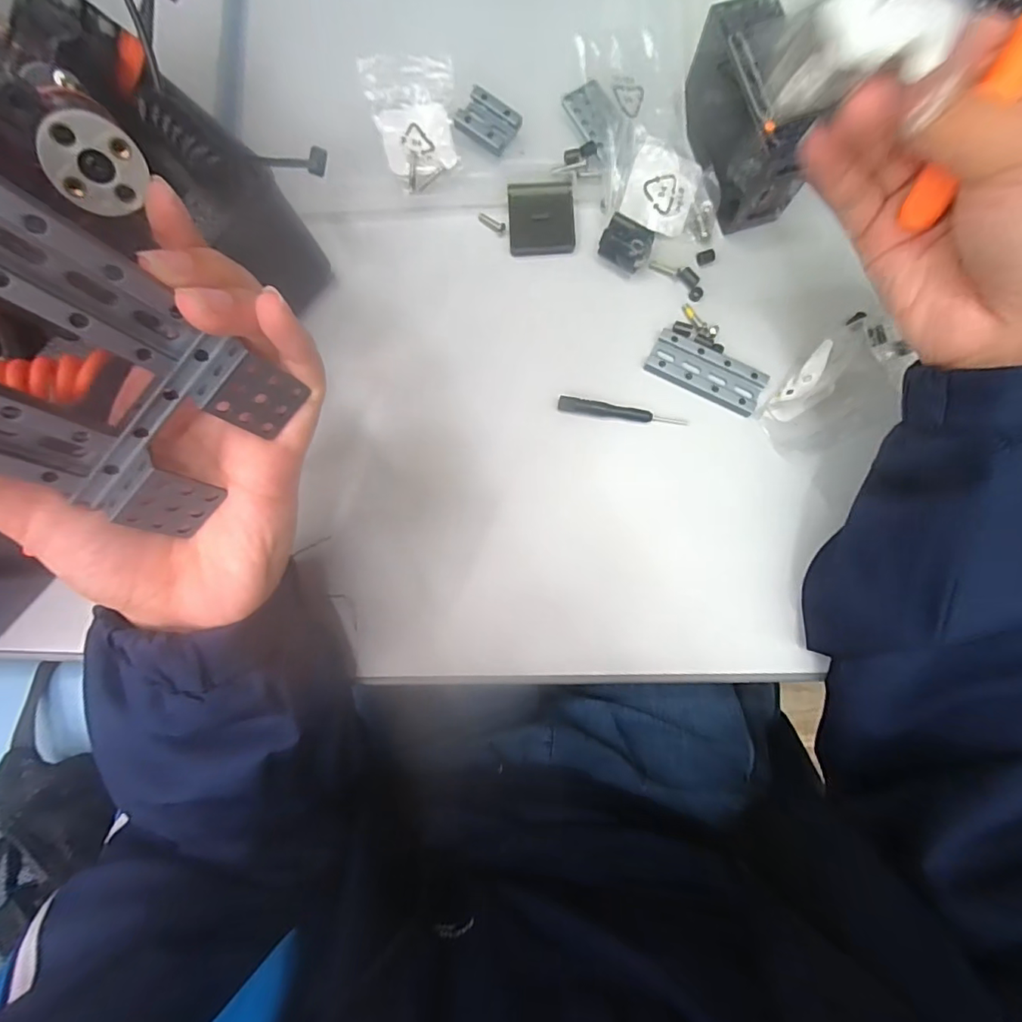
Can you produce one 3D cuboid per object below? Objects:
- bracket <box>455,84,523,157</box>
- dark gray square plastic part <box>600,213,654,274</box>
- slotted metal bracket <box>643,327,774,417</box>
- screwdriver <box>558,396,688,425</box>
[{"bbox_3d":[-0.013,-0.225,0.283,0.032,0.006,0.027,35,85,5],"label":"bracket"},{"bbox_3d":[0.065,-0.148,0.276,0.027,0.018,0.018,38,85,5],"label":"dark gray square plastic part"},{"bbox_3d":[0.109,-0.077,0.274,0.064,0.006,0.026,27,84,4],"label":"slotted metal bracket"},{"bbox_3d":[0.062,-0.055,0.273,0.071,0.006,0.008,8,83,2],"label":"screwdriver"}]

